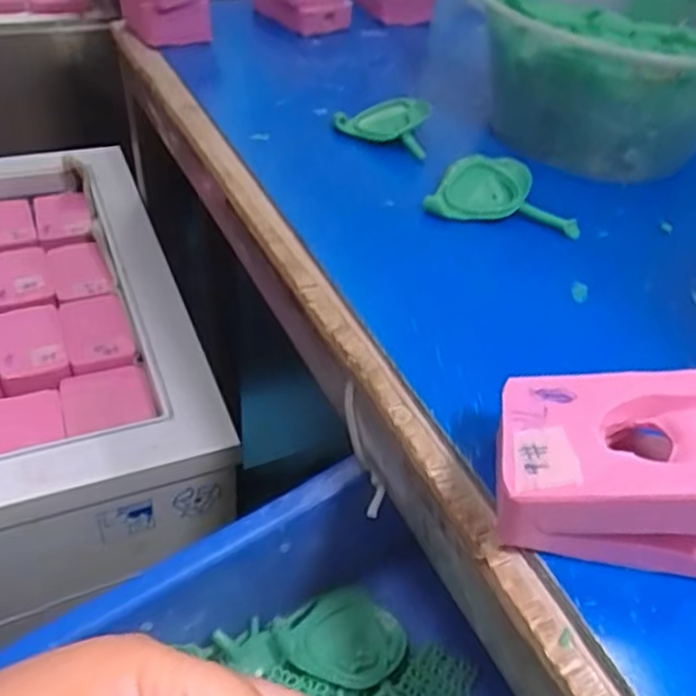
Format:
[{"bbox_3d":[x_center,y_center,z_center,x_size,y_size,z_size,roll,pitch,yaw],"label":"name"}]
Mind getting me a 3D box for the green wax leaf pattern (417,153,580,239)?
[{"bbox_3d":[0.076,-0.077,0.345,0.072,0.008,0.042,7,60,5],"label":"green wax leaf pattern"}]

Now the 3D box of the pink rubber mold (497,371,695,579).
[{"bbox_3d":[0.081,0.035,0.203,0.071,0.048,0.044,11,43,5],"label":"pink rubber mold"}]

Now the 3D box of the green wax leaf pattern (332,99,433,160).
[{"bbox_3d":[0.019,-0.124,0.389,0.051,0.017,0.040,6,42,0],"label":"green wax leaf pattern"}]

